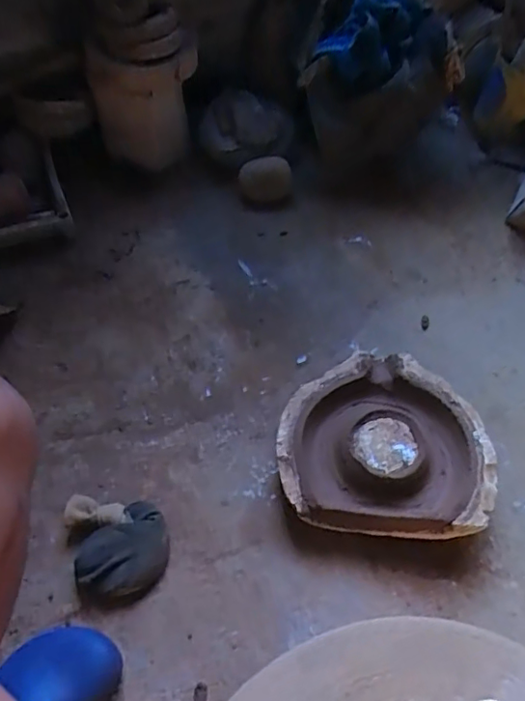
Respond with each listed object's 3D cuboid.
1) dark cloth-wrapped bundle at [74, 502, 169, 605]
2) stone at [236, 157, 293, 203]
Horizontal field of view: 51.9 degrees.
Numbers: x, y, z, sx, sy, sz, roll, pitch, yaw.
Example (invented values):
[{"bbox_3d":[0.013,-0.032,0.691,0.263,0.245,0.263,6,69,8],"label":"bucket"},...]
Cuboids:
[{"bbox_3d":[-0.184,0.277,0.721,0.134,0.054,0.104,-36,64,-22],"label":"dark cloth-wrapped bundle"},{"bbox_3d":[0.007,-0.365,1.152,0.116,0.049,0.085,-7,57,-6],"label":"stone"}]

